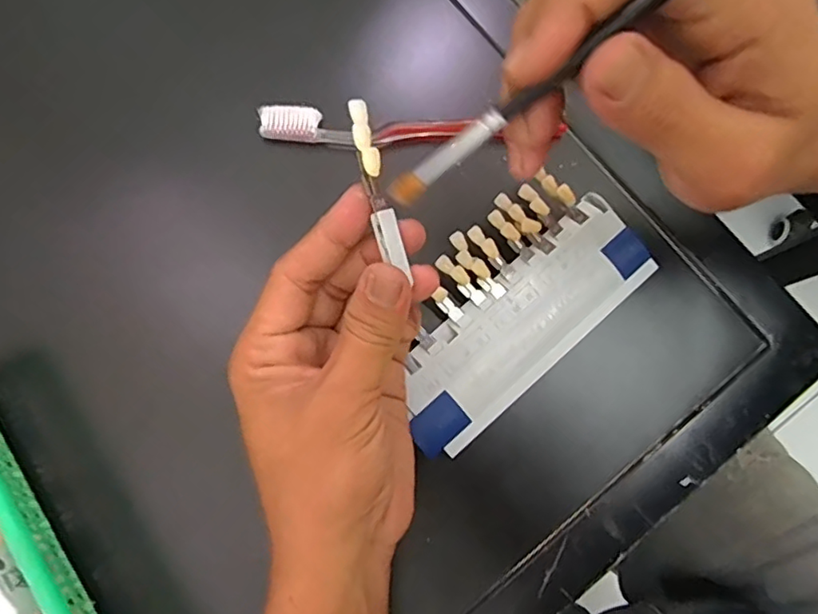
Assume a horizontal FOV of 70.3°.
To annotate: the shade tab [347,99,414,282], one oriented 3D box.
[{"bbox_3d":[-0.013,-0.047,0.234,0.009,0.006,0.072,-17,97,-4],"label":"shade tab"}]

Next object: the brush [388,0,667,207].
[{"bbox_3d":[0.059,-0.079,0.167,0.177,0.010,0.009,-31,79,36],"label":"brush"}]

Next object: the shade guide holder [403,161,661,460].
[{"bbox_3d":[0.055,-0.002,0.334,0.166,0.017,0.089,-41,83,-8],"label":"shade guide holder"}]

